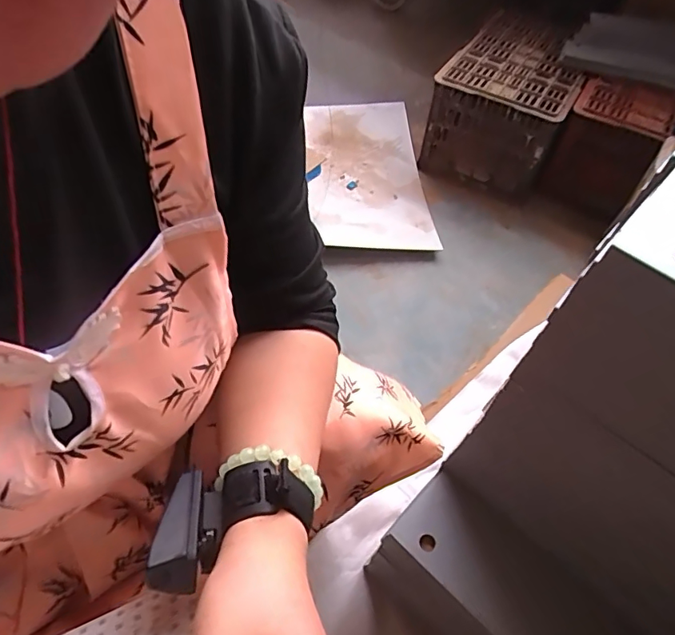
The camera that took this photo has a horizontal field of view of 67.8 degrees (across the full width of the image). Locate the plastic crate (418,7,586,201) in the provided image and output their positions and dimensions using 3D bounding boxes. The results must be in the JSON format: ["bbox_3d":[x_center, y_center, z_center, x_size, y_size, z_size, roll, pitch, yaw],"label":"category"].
[{"bbox_3d":[0.404,-0.516,1.243,0.281,0.244,0.346,23,56,13],"label":"plastic crate"}]

